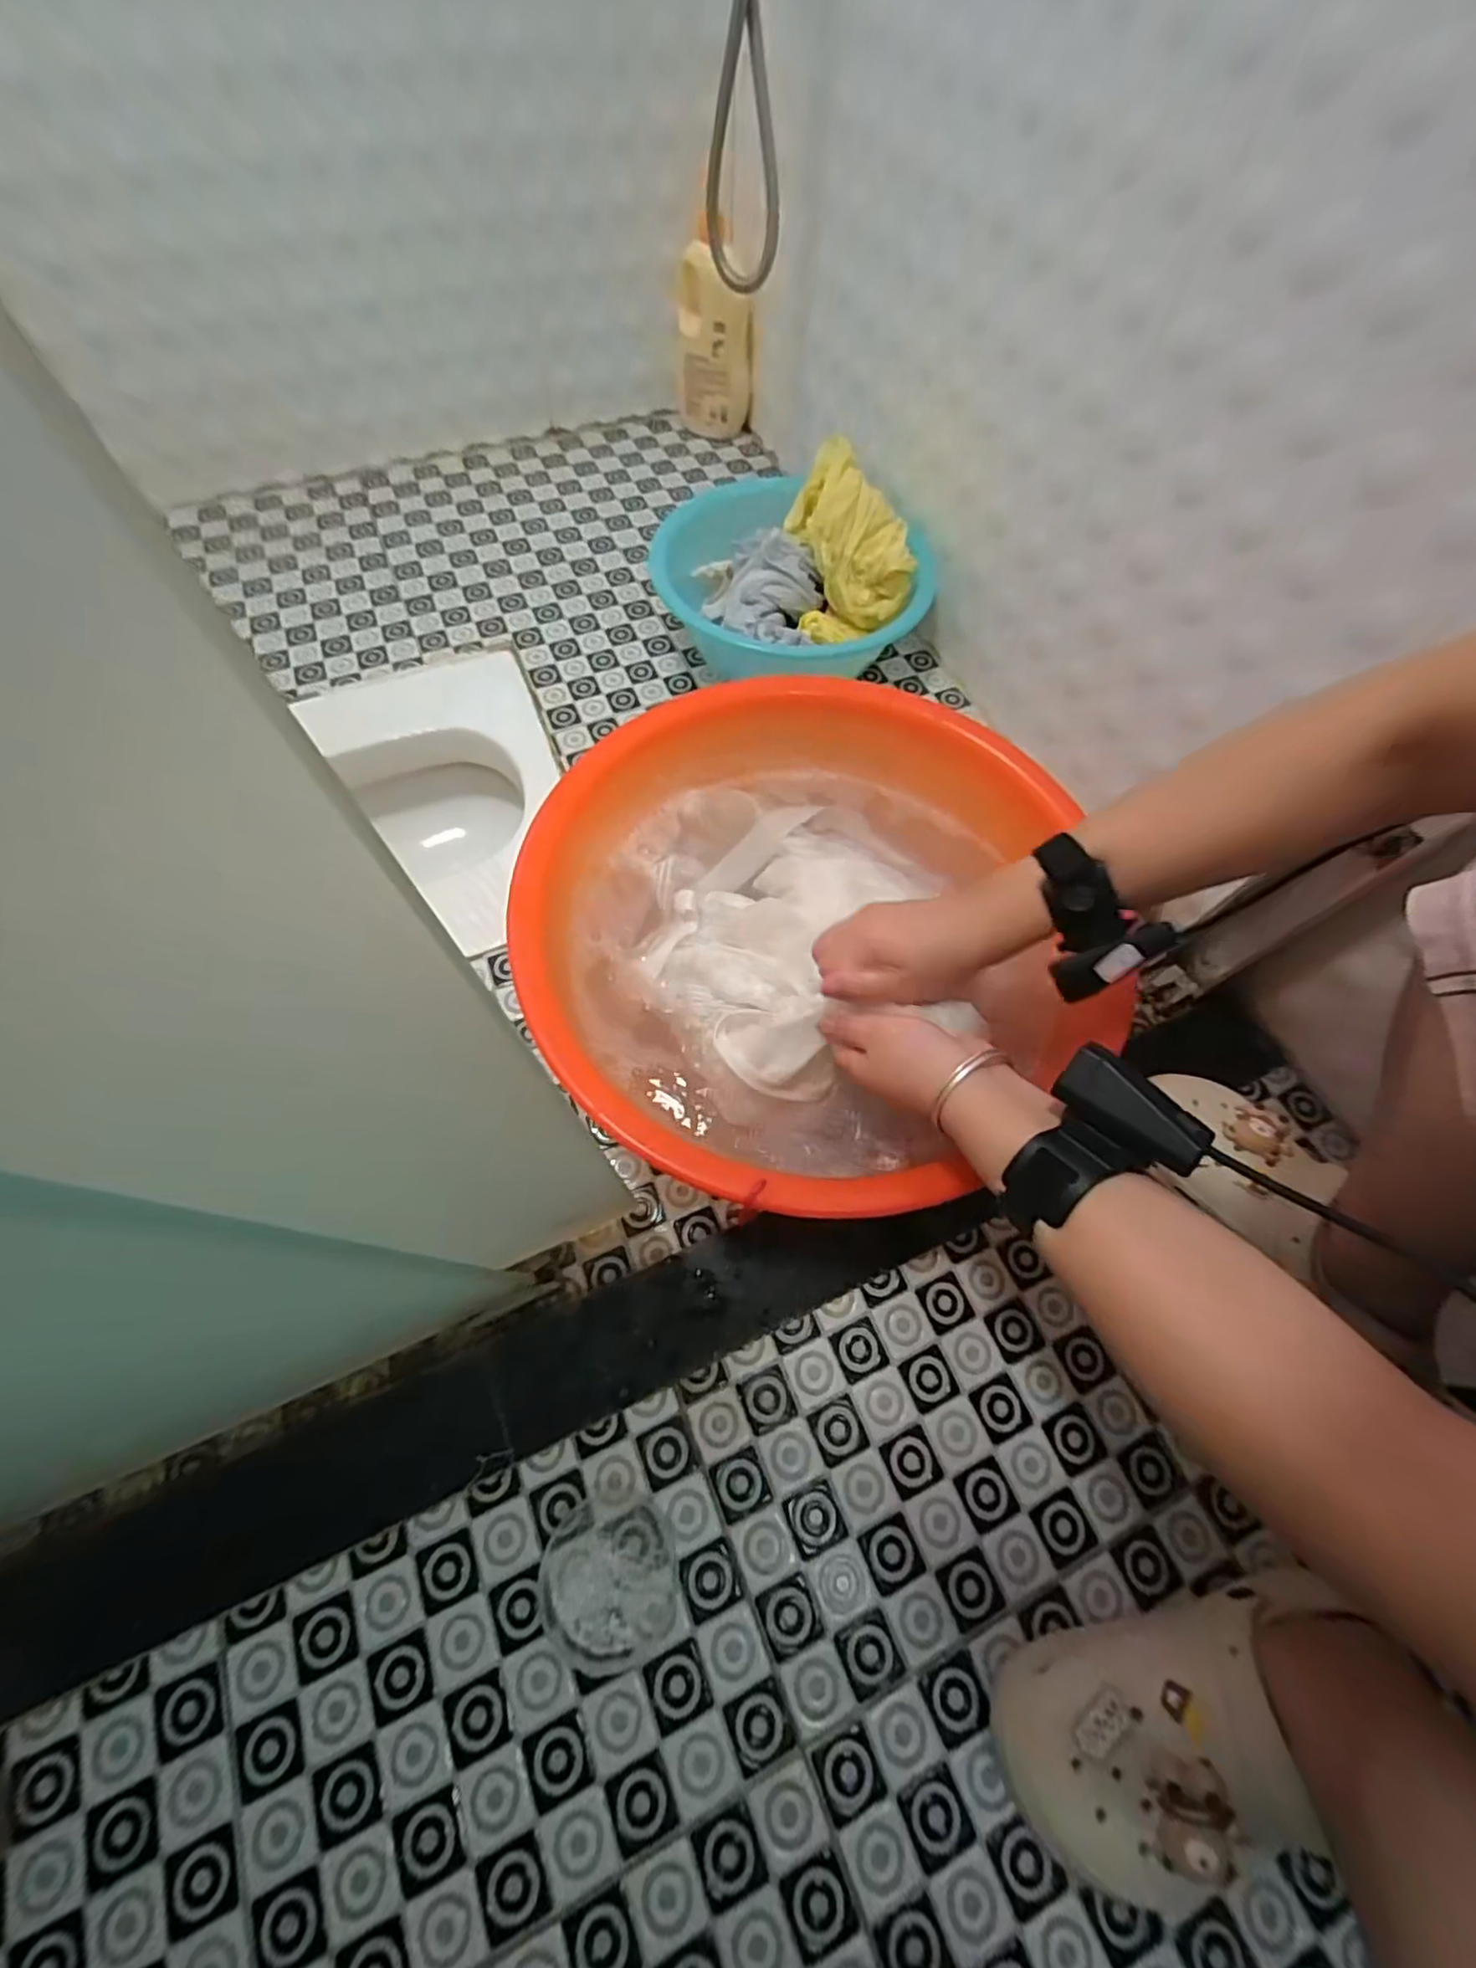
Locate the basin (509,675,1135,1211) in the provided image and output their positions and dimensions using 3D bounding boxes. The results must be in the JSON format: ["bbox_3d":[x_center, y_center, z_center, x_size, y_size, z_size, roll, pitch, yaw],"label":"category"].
[{"bbox_3d":[0.068,-0.056,0.549,0.425,0.120,0.430,1,64,-2],"label":"basin"}]

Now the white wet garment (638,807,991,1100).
[{"bbox_3d":[0.045,-0.056,0.540,0.230,0.118,0.297,3,64,0],"label":"white wet garment"}]

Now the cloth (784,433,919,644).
[{"bbox_3d":[0.118,-0.468,0.710,0.112,0.103,0.172,-5,64,-5],"label":"cloth"}]

